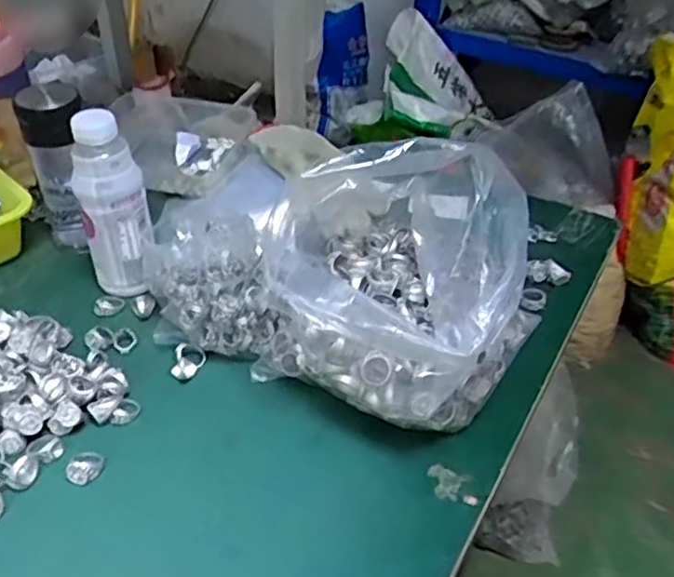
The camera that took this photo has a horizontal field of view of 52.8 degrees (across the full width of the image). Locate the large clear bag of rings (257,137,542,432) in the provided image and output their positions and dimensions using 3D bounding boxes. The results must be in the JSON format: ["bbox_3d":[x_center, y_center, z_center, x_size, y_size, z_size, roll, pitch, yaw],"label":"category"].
[{"bbox_3d":[0.060,-0.016,0.590,0.200,0.202,0.198,20,42,19],"label":"large clear bag of rings"}]

